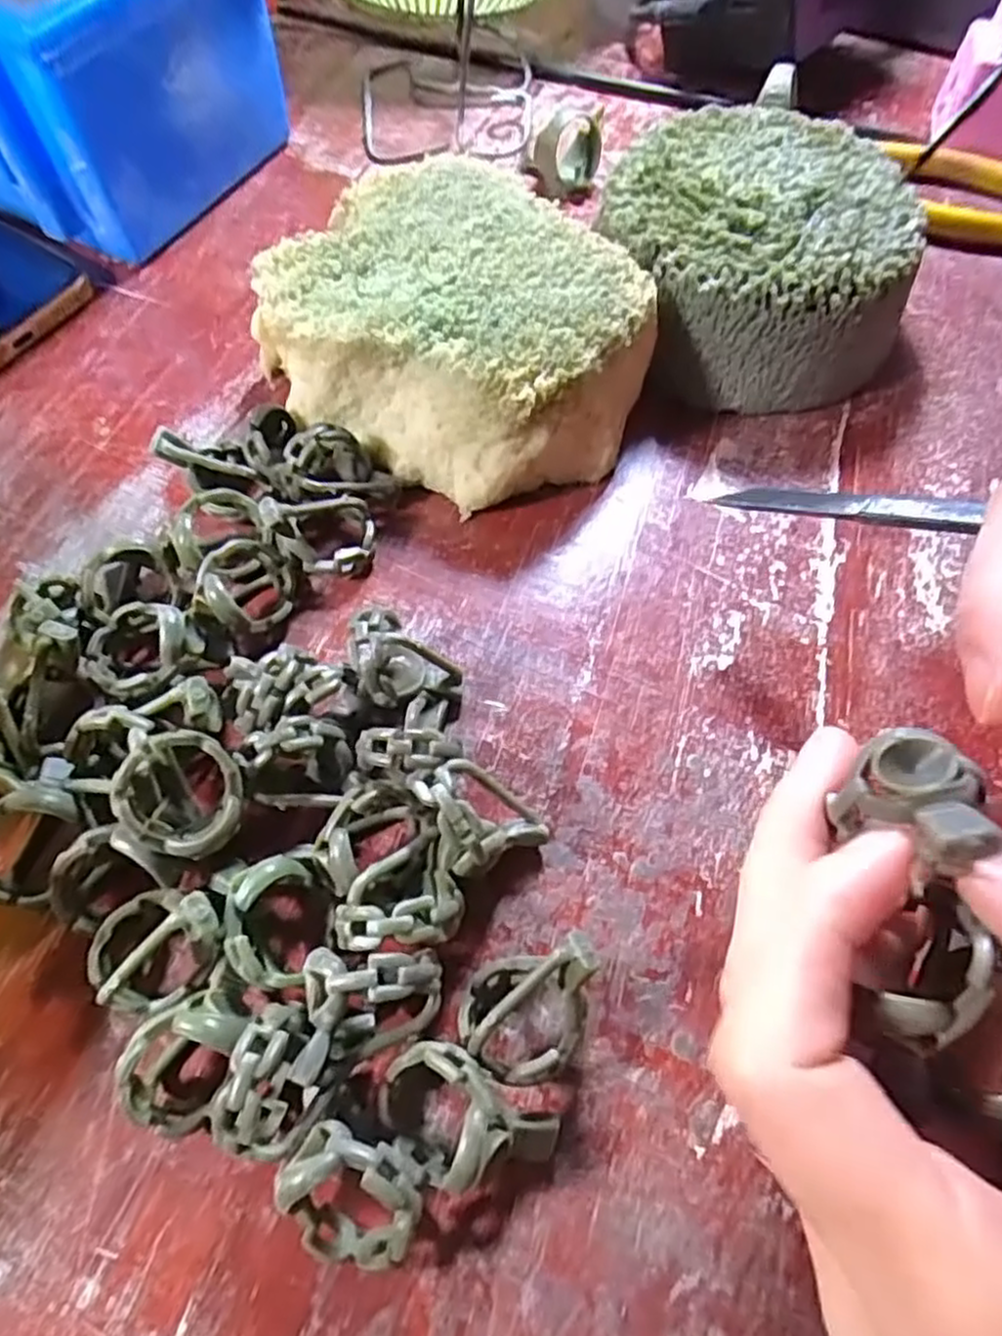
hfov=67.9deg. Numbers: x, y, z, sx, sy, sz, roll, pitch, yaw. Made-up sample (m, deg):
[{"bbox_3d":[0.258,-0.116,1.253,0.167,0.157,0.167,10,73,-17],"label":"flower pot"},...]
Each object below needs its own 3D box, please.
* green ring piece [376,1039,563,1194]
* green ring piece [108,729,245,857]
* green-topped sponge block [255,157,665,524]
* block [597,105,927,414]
[{"bbox_3d":[-0.007,0.090,0.146,0.034,0.020,0.021,29,66,14],"label":"green ring piece"},{"bbox_3d":[-0.069,0.027,0.161,0.026,0.004,0.026,0,91,-26],"label":"green ring piece"},{"bbox_3d":[-0.010,-0.104,0.235,0.109,0.044,0.092,24,65,12],"label":"green-topped sponge block"},{"bbox_3d":[0.083,-0.136,0.251,0.094,0.048,0.089,3,62,1],"label":"block"}]

